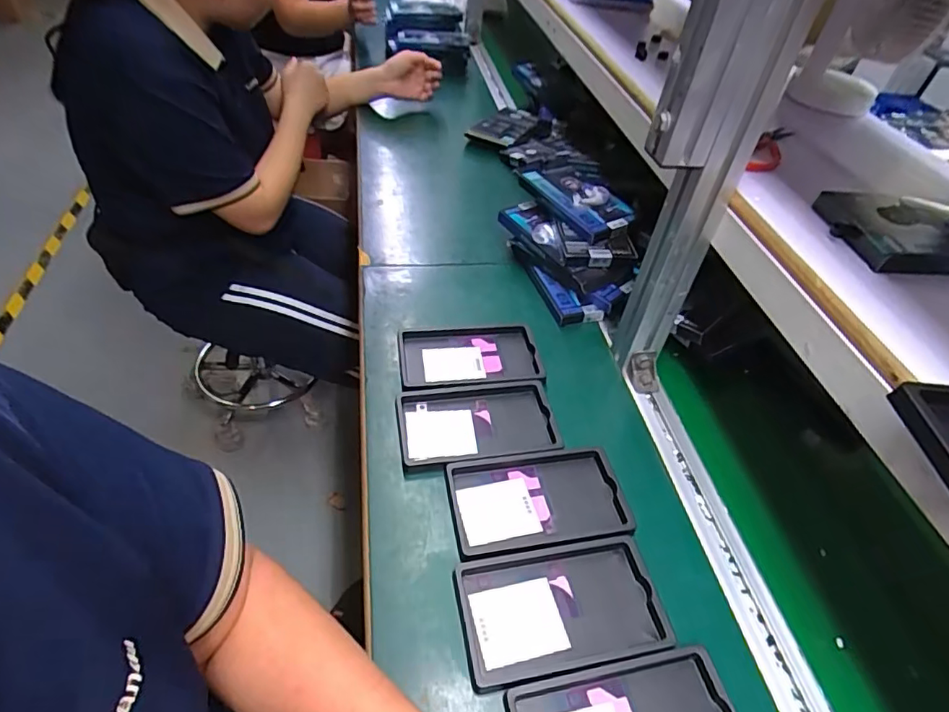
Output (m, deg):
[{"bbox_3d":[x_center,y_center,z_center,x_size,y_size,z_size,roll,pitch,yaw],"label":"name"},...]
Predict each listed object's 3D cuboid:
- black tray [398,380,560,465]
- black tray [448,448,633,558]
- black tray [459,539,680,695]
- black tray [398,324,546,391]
[{"bbox_3d":[0.004,0.068,0.562,0.158,0.012,0.093,-6,46,-11],"label":"black tray"},{"bbox_3d":[0.059,0.134,0.504,0.157,0.011,0.097,-5,46,-10],"label":"black tray"},{"bbox_3d":[0.069,0.202,0.436,0.158,0.011,0.094,-5,46,-11],"label":"black tray"},{"bbox_3d":[-0.006,-0.001,0.628,0.157,0.014,0.102,-3,46,-9],"label":"black tray"}]

